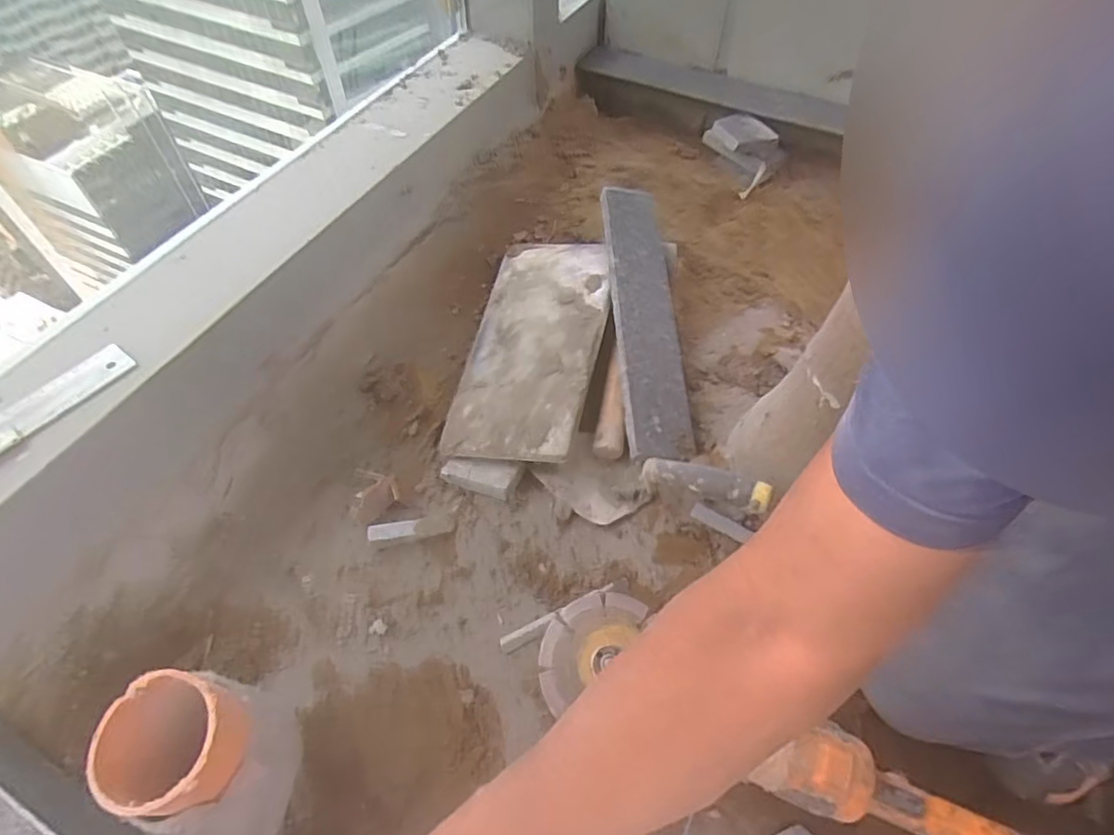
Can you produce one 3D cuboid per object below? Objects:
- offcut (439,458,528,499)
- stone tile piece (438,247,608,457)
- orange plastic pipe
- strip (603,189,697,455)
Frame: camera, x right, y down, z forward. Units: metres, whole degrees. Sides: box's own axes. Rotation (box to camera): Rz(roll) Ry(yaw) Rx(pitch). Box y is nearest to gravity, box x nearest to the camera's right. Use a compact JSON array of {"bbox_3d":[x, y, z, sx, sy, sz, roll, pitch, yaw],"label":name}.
[{"bbox_3d":[-0.082,0.062,0.653,0.084,0.031,0.036,15,56,10],"label":"offcut"},{"bbox_3d":[-0.024,-0.097,0.723,0.152,0.013,0.328,3,55,17],"label":"stone tile piece"},{"bbox_3d":[-0.260,0.220,0.403,0.088,0.045,0.084,0,55,-1],"label":"orange plastic pipe"},{"bbox_3d":[0.105,-0.134,0.727,0.076,0.015,0.380,3,63,-13],"label":"strip"}]

